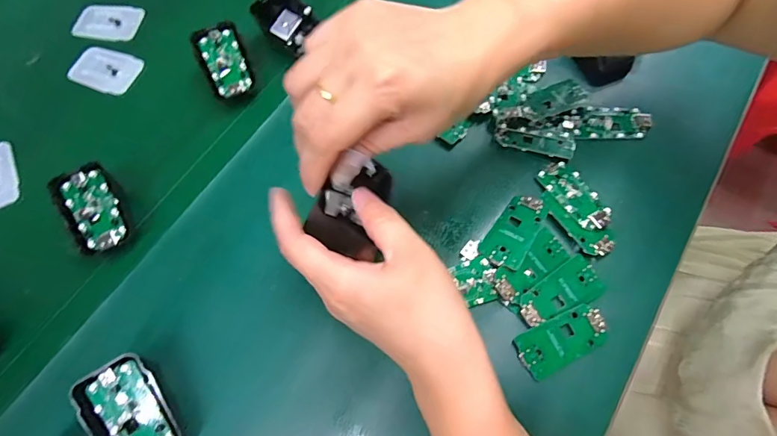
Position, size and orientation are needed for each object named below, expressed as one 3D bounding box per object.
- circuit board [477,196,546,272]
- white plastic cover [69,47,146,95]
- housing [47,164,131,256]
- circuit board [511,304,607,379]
[{"bbox_3d":[0.095,0.009,0.314,0.031,0.009,0.062,32,73,15],"label":"circuit board"},{"bbox_3d":[-0.280,-0.147,0.413,0.063,0.006,0.045,20,70,11],"label":"white plastic cover"},{"bbox_3d":[-0.232,-0.007,0.329,0.042,0.010,0.068,-33,86,-12],"label":"housing"},{"bbox_3d":[0.120,0.084,0.288,0.063,0.005,0.029,-24,68,-7],"label":"circuit board"}]

